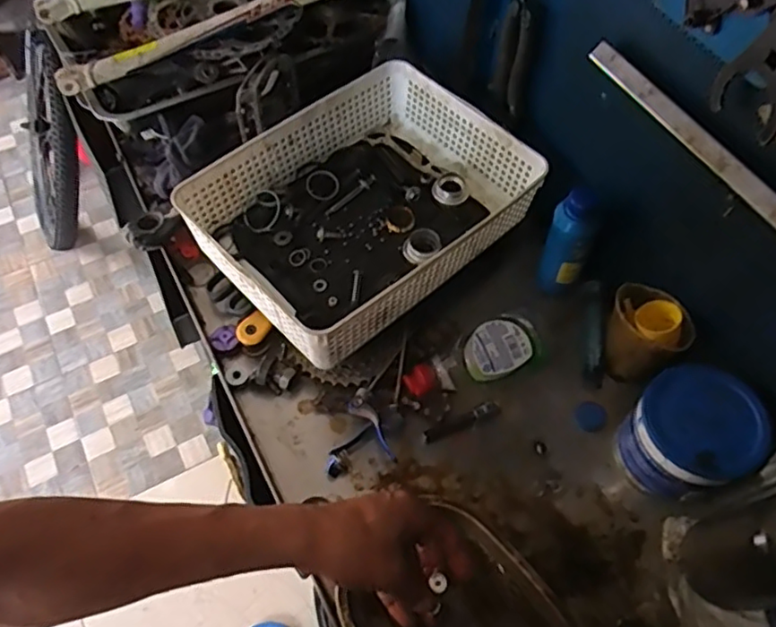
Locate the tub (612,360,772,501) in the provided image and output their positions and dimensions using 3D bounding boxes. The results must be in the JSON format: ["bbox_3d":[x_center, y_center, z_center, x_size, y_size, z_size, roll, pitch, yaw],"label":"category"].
[{"bbox_3d":[0.276,0.118,0.573,0.096,0.107,0.100,-35,65,-21],"label":"tub"}]

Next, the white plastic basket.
[{"bbox_3d":[-0.025,-0.119,0.671,0.327,0.082,0.244,-35,65,-21],"label":"white plastic basket"}]

